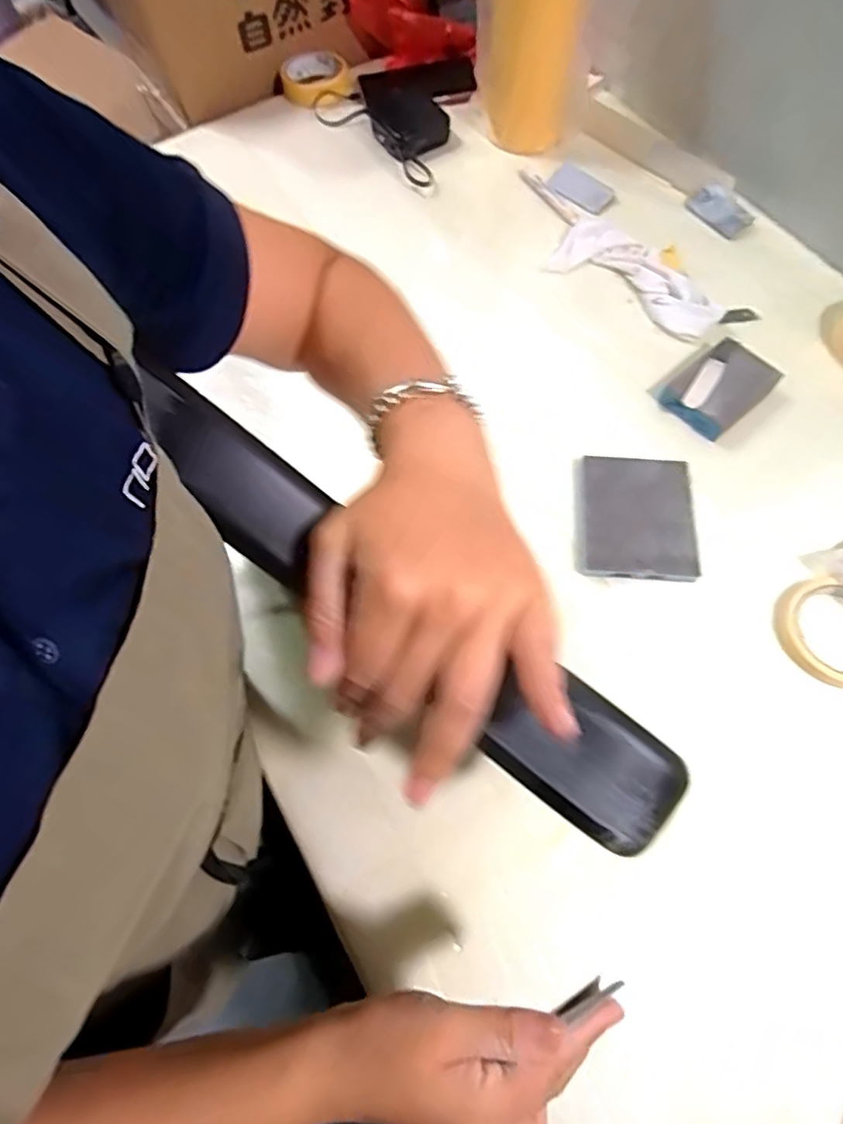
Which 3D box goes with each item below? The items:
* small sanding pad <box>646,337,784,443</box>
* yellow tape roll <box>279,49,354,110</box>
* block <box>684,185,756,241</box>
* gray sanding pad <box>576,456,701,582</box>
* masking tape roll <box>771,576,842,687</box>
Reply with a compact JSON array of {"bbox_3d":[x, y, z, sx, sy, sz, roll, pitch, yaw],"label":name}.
[{"bbox_3d":[0.291,-0.175,0.607,0.100,0.030,0.082,-38,69,-15],"label":"small sanding pad"},{"bbox_3d":[-0.143,-0.658,0.839,0.091,0.025,0.102,-20,66,-8],"label":"yellow tape roll"},{"bbox_3d":[0.350,-0.410,0.716,0.041,0.016,0.078,-33,68,-14],"label":"block"},{"bbox_3d":[0.193,-0.039,0.555,0.100,0.022,0.115,5,65,4],"label":"gray sanding pad"},{"bbox_3d":[0.338,0.054,0.500,0.084,0.016,0.089,-1,65,1],"label":"masking tape roll"}]

